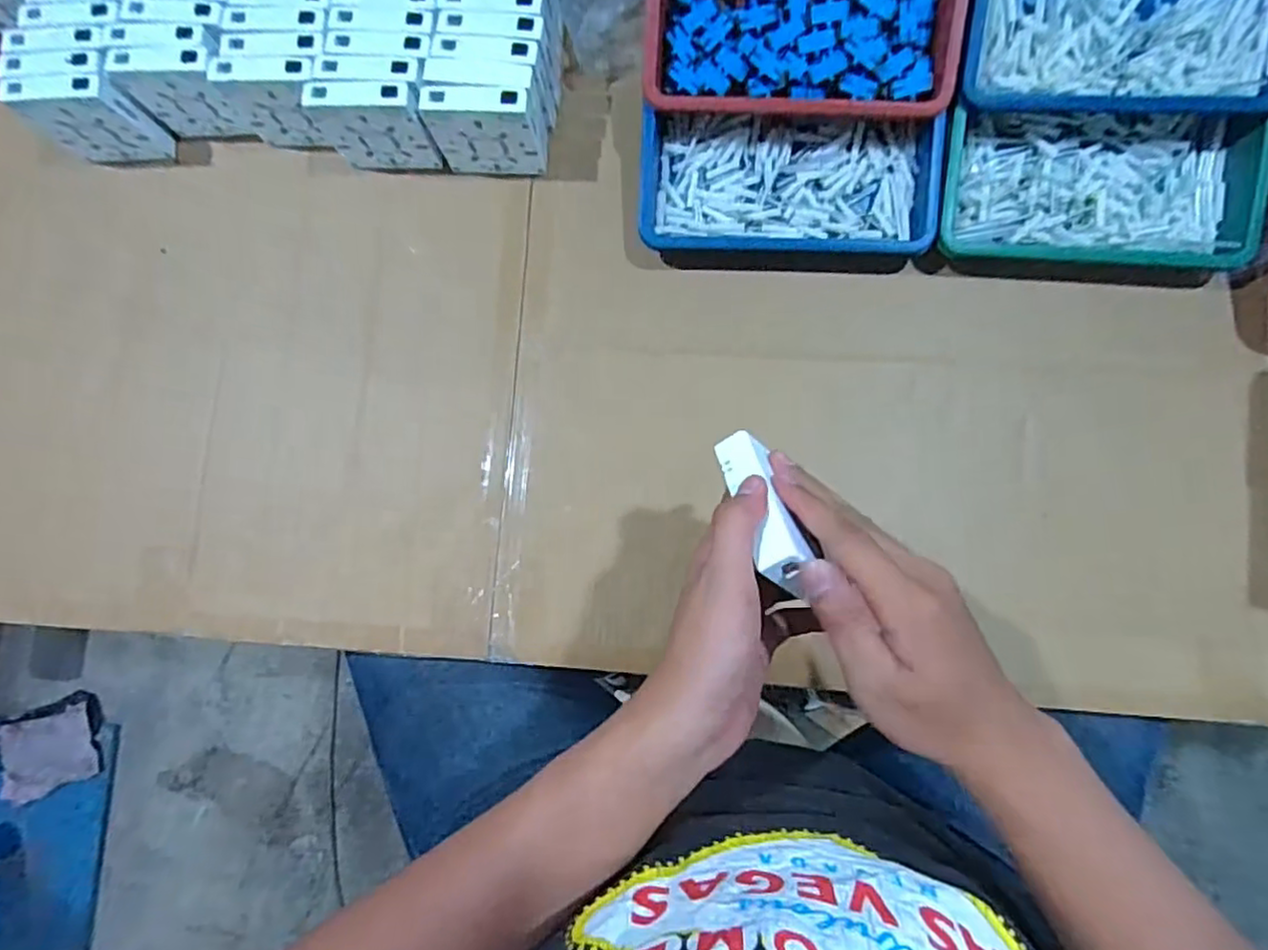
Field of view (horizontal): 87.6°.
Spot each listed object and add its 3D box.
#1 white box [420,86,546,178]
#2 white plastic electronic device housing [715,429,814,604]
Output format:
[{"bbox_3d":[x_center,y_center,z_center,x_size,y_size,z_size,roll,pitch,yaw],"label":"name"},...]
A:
[{"bbox_3d":[-0.122,-0.283,0.547,0.085,0.080,0.025,4,83,5],"label":"white box"},{"bbox_3d":[0.069,0.017,0.351,0.027,0.020,0.094,-18,61,2],"label":"white plastic electronic device housing"}]

